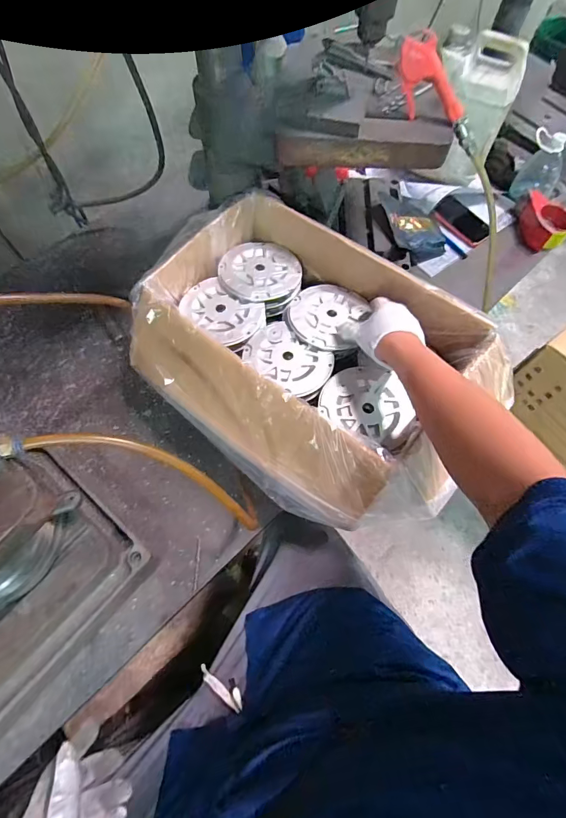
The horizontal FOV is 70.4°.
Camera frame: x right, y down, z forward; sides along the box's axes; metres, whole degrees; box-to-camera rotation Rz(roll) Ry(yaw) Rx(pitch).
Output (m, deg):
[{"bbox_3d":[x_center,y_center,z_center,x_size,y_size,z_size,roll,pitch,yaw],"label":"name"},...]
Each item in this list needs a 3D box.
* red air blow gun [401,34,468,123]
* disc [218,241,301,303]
[{"bbox_3d":[0.210,-0.464,0.573,0.125,0.073,0.041,48,71,-9],"label":"red air blow gun"},{"bbox_3d":[-0.039,-0.234,0.676,0.131,0.014,0.128,0,65,0],"label":"disc"}]

